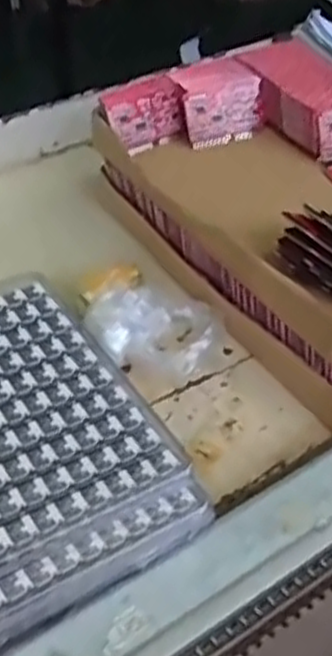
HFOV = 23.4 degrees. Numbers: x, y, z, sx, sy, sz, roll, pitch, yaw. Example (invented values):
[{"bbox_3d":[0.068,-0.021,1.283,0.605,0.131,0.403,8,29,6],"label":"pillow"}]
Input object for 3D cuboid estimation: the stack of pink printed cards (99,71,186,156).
[{"bbox_3d":[-0.018,-0.178,0.664,0.067,0.049,0.033,-19,42,-19],"label":"stack of pink printed cards"}]

